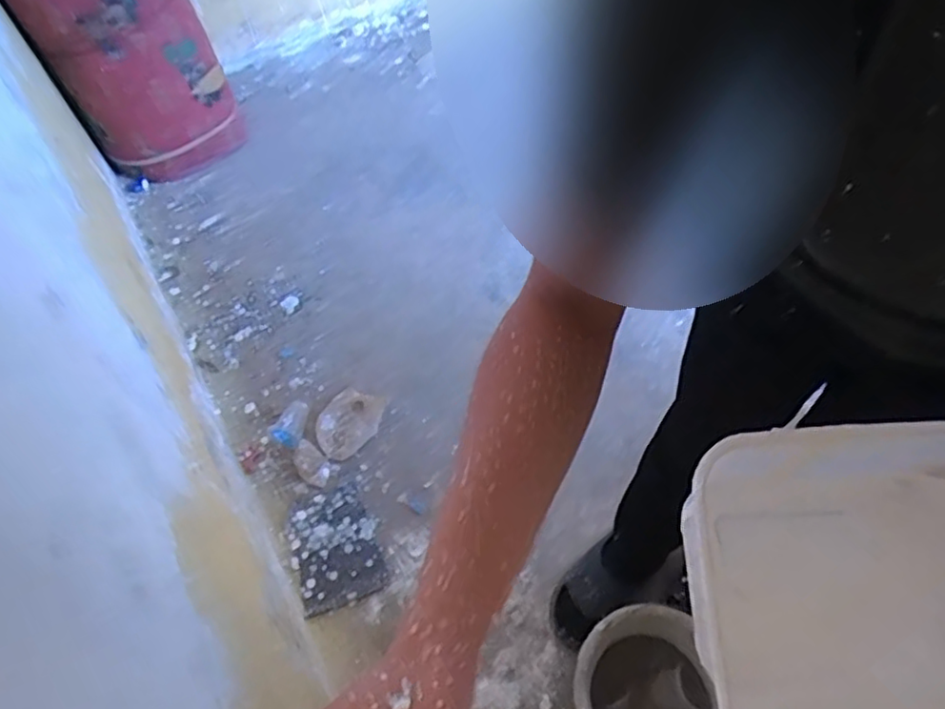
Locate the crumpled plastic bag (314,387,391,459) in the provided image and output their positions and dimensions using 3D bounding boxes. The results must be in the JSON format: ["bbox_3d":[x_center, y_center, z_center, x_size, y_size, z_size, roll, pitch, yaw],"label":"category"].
[{"bbox_3d":[-0.265,0.142,1.349,0.118,0.020,0.162,38,66,24],"label":"crumpled plastic bag"}]

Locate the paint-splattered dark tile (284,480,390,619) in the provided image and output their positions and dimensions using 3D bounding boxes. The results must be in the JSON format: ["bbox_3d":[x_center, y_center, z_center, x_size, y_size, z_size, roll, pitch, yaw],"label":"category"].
[{"bbox_3d":[-0.272,0.373,1.222,0.163,0.012,0.220,-19,61,-10],"label":"paint-splattered dark tile"}]

